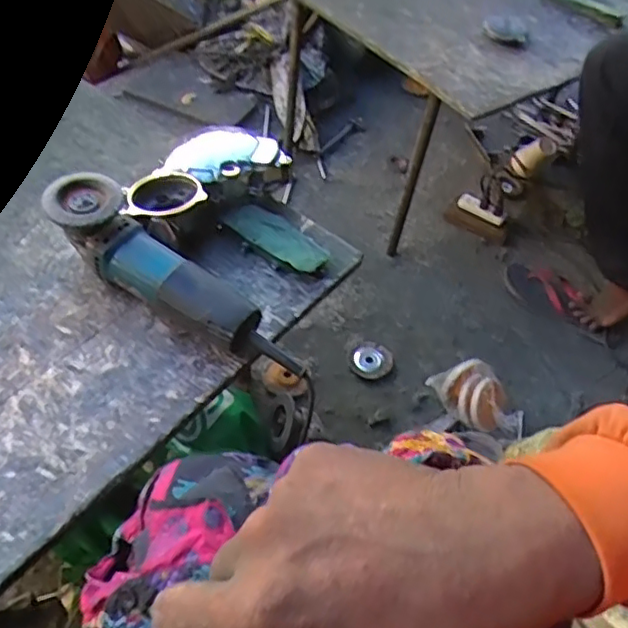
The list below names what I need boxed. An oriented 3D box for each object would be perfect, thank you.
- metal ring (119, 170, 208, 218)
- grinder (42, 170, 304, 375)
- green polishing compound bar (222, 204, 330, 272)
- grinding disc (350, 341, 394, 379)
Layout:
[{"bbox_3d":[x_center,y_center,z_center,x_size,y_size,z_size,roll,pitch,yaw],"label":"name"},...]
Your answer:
[{"bbox_3d":[-0.181,-0.145,0.743,0.099,0.016,0.088,-11,44,-7],"label":"metal ring"},{"bbox_3d":[-0.152,-0.036,0.668,0.341,0.091,0.076,33,54,17],"label":"grinder"},{"bbox_3d":[-0.044,-0.099,0.773,0.132,0.020,0.059,33,55,22],"label":"green polishing compound bar"},{"bbox_3d":[0.108,0.084,1.151,0.078,0.008,0.085,24,52,10],"label":"grinding disc"}]

